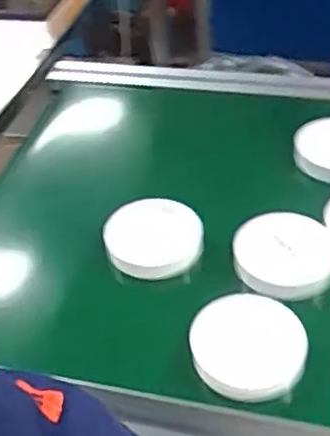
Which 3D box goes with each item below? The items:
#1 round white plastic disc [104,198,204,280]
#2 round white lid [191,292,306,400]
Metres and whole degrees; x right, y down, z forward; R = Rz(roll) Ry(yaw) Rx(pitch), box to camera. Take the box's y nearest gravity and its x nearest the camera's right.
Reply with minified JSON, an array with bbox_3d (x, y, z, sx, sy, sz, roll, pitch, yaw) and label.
[{"bbox_3d":[-0.009,0.016,0.569,0.078,0.019,0.077,-3,41,3],"label":"round white plastic disc"},{"bbox_3d":[0.058,0.088,0.476,0.077,0.012,0.077,-9,41,-3],"label":"round white lid"}]

